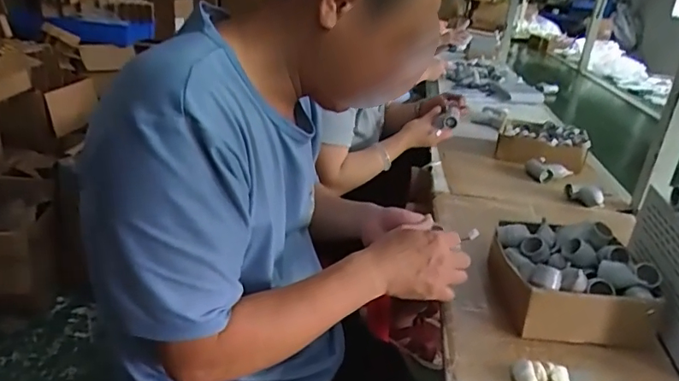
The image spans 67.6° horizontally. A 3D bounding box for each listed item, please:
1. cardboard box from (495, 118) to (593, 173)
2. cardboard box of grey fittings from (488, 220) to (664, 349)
[{"bbox_3d":[0.533,-0.129,1.346,0.211,0.084,0.243,13,24,17],"label":"cardboard box"},{"bbox_3d":[0.318,0.118,0.711,0.178,0.099,0.196,8,24,2],"label":"cardboard box of grey fittings"}]

